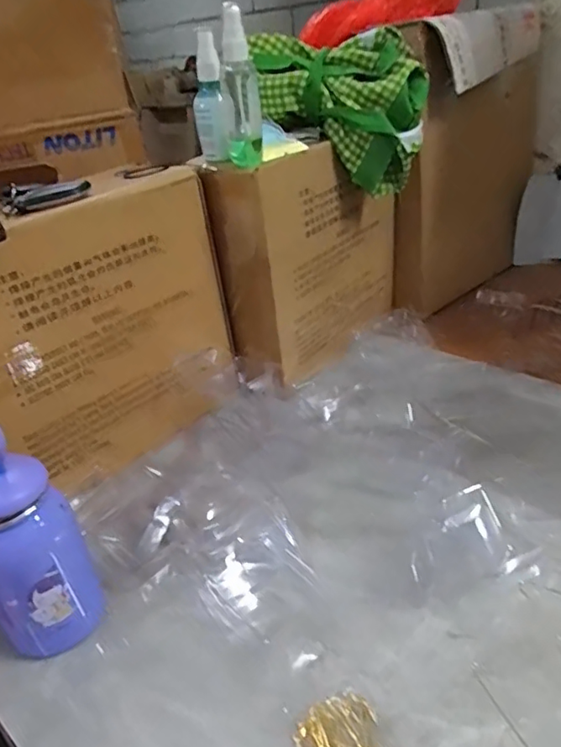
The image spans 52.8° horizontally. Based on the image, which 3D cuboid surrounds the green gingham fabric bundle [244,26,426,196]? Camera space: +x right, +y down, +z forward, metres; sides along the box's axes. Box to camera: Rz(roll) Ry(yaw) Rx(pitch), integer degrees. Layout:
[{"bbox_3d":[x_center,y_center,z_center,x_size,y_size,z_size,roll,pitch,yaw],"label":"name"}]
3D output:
[{"bbox_3d":[0.065,-0.288,0.638,0.188,0.154,0.089,-5,32,4],"label":"green gingham fabric bundle"}]

